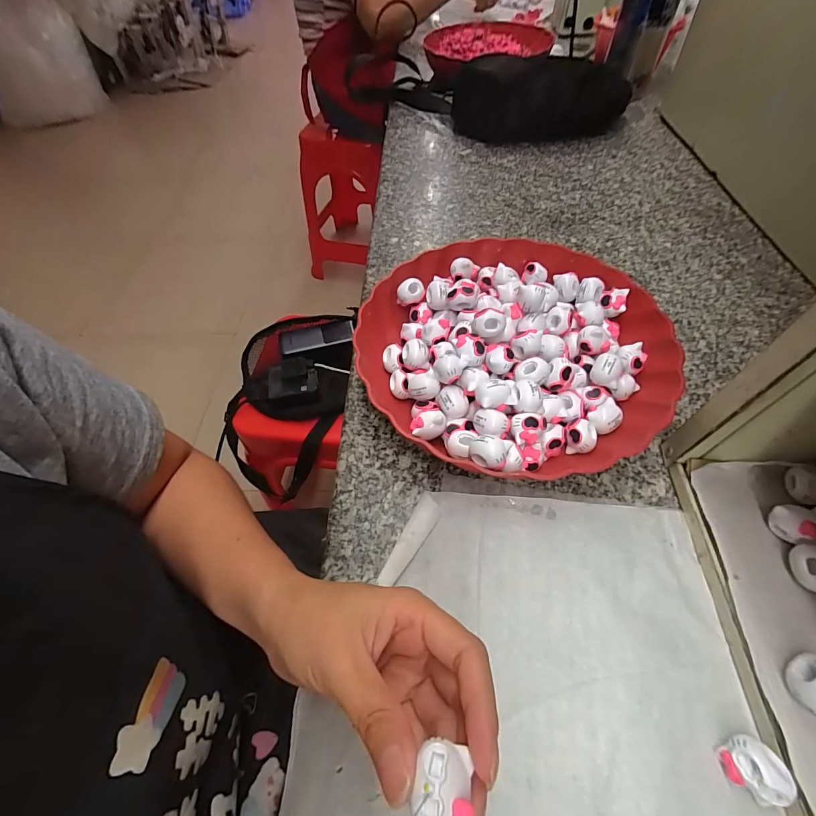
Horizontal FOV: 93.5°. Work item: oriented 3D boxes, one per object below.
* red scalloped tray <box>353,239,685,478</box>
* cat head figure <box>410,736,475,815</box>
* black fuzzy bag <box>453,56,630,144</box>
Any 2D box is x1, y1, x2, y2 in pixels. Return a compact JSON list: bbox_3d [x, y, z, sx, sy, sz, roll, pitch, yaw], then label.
[{"bbox_3d":[0.082,-0.049,0.320,0.240,0.051,0.233,-18,57,-9],"label":"red scalloped tray"},{"bbox_3d":[0.012,0.128,0.127,0.019,0.007,0.023,4,56,6],"label":"cat head figure"},{"bbox_3d":[0.195,-0.448,0.555,0.252,0.094,0.091,4,56,6],"label":"black fuzzy bag"}]

